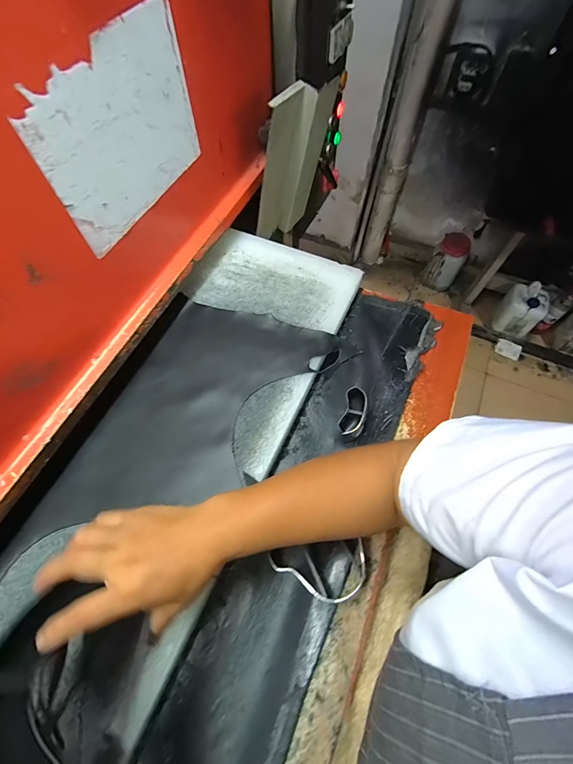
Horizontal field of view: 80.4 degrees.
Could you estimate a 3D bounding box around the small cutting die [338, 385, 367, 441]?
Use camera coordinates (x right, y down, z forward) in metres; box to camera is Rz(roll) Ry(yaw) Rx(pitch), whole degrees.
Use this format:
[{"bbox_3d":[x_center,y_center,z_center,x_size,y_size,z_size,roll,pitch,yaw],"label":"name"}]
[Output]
[{"bbox_3d":[0.103,0.048,0.519,0.038,0.027,0.082,15,63,8],"label":"small cutting die"}]

